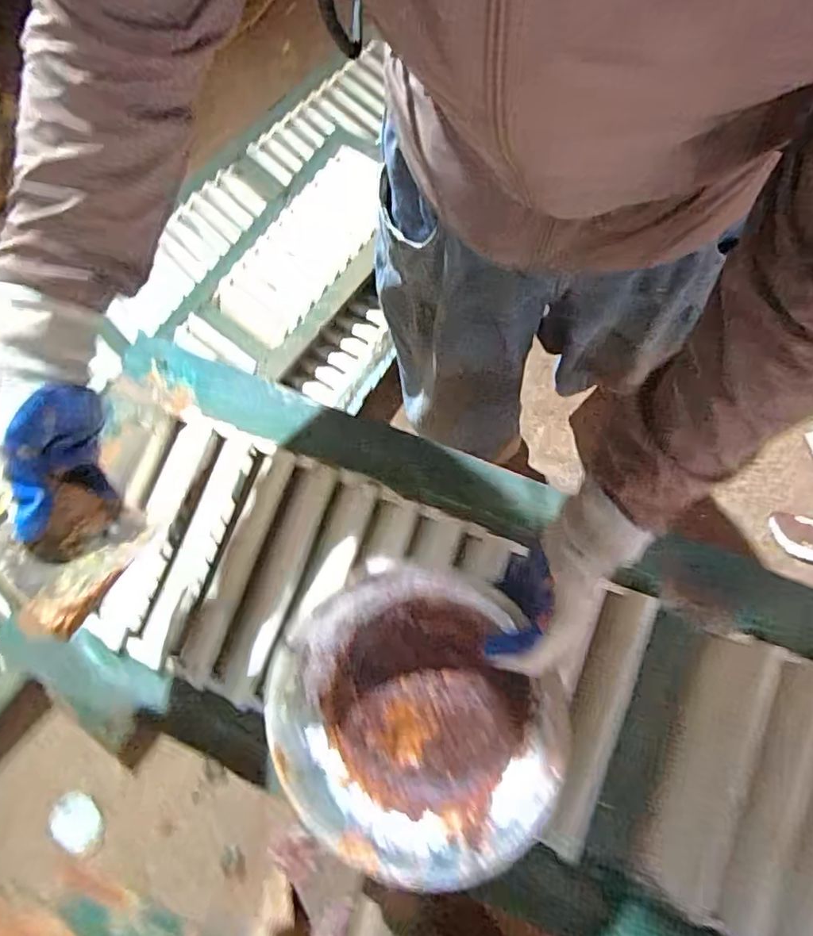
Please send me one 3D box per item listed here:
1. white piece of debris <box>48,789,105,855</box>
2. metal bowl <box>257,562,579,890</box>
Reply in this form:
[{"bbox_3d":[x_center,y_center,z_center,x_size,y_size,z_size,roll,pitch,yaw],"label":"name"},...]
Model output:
[{"bbox_3d":[-0.647,0.692,1.144,0.089,0.013,0.115,-33,59,-19],"label":"white piece of debris"},{"bbox_3d":[0.002,0.187,0.445,0.196,0.083,0.204,-1,71,3],"label":"metal bowl"}]

